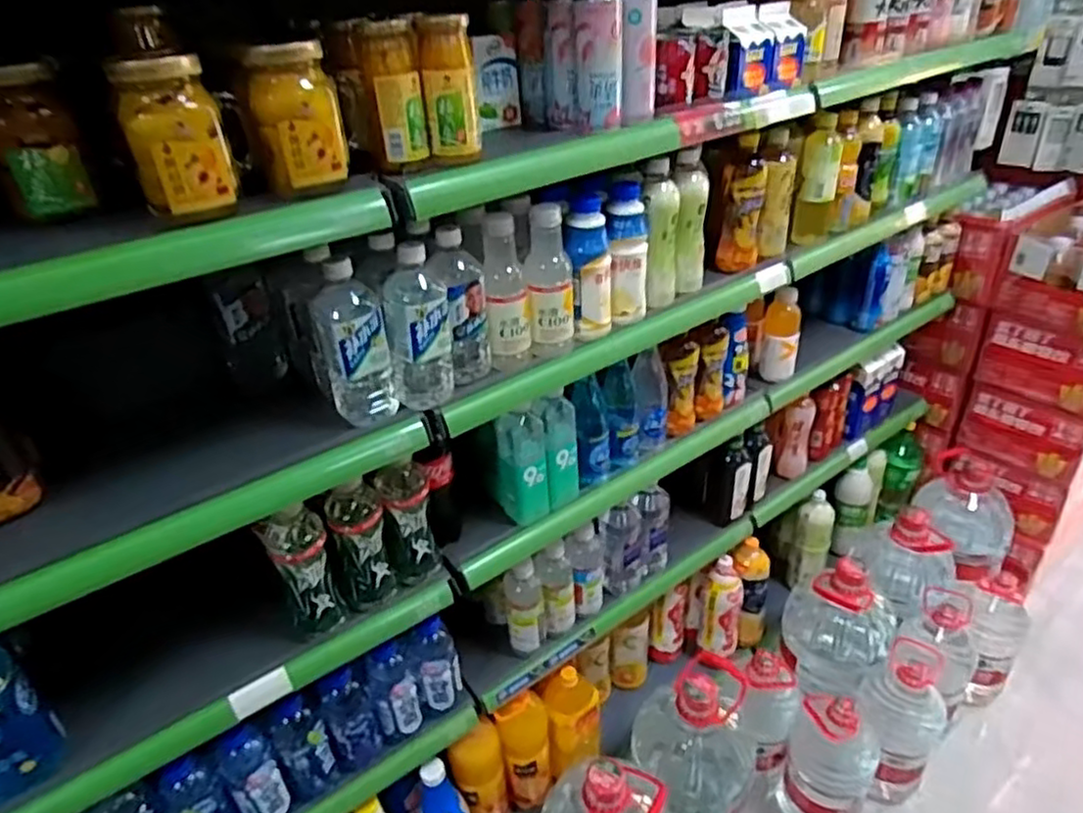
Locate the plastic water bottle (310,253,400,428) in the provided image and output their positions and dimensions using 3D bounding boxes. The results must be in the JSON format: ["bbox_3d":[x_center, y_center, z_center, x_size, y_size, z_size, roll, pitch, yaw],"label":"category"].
[{"bbox_3d":[-0.216,-0.071,0.797,0.075,0.188,0.067,-13,33,-13],"label":"plastic water bottle"}]

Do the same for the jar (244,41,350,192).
[{"bbox_3d":[-0.228,-0.271,0.650,0.079,0.117,0.064,-16,33,-17],"label":"jar"}]

